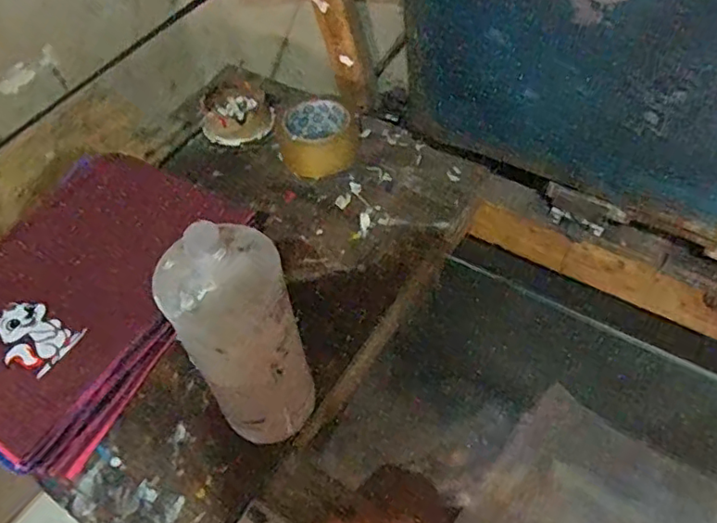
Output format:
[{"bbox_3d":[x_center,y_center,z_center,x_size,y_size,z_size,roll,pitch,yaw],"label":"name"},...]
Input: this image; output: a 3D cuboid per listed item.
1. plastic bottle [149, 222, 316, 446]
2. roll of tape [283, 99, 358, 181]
[{"bbox_3d":[-0.080,0.068,0.432,0.078,0.233,0.063,-29,56,-17],"label":"plastic bottle"},{"bbox_3d":[-0.048,-0.151,0.720,0.089,0.043,0.097,-6,52,0],"label":"roll of tape"}]

